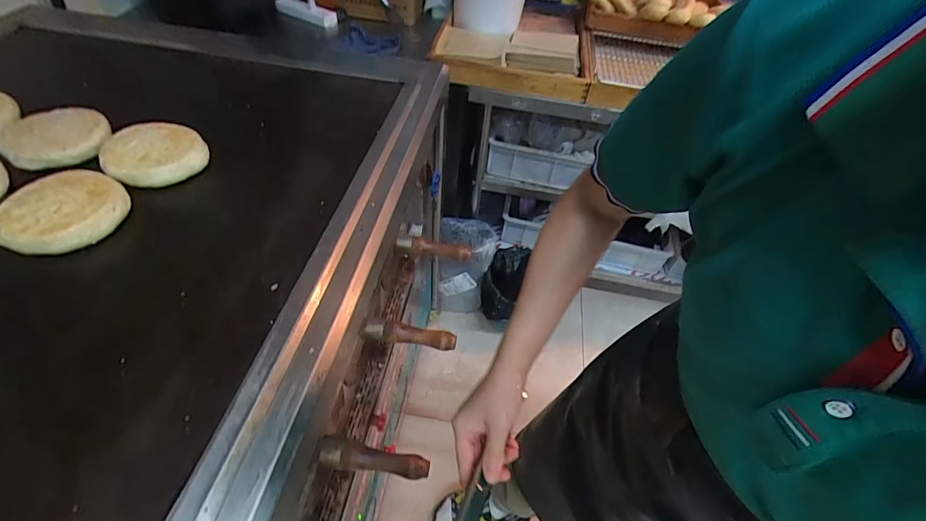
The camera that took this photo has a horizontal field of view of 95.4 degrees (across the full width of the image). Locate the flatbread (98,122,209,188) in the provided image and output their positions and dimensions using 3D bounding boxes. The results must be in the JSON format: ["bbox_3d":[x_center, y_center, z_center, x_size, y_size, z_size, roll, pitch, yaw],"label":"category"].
[{"bbox_3d":[-0.424,-0.152,0.579,0.118,0.024,0.135,-24,56,-24],"label":"flatbread"}]

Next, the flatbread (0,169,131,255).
[{"bbox_3d":[-0.476,-0.062,0.499,0.126,0.021,0.122,-28,57,-26],"label":"flatbread"}]

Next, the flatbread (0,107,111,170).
[{"bbox_3d":[-0.566,-0.176,0.583,0.138,0.022,0.119,32,54,21],"label":"flatbread"}]

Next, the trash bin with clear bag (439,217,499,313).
[{"bbox_3d":[0.004,0.035,1.479,0.184,0.327,0.181,3,49,-3],"label":"trash bin with clear bag"}]

